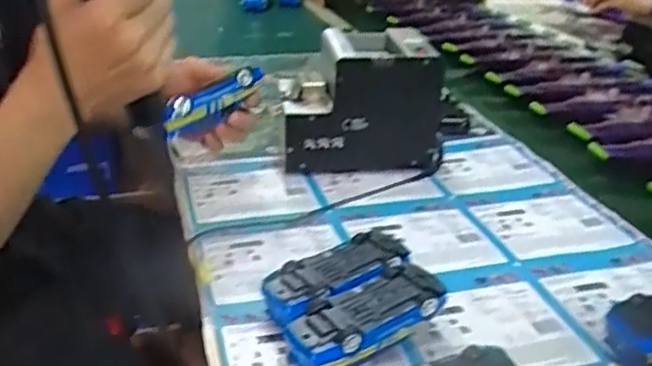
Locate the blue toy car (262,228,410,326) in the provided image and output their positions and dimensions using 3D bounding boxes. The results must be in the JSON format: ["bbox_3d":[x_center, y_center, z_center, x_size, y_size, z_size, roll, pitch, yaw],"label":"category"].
[{"bbox_3d":[0.010,0.086,0.563,0.133,0.044,0.066,-16,32,-30],"label":"blue toy car"}]

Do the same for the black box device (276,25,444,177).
[{"bbox_3d":[0.040,-0.103,0.818,0.193,0.140,0.140,-1,28,-5],"label":"black box device"}]

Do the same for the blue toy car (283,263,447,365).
[{"bbox_3d":[0.031,0.109,0.516,0.129,0.044,0.060,-14,31,-28],"label":"blue toy car"}]

